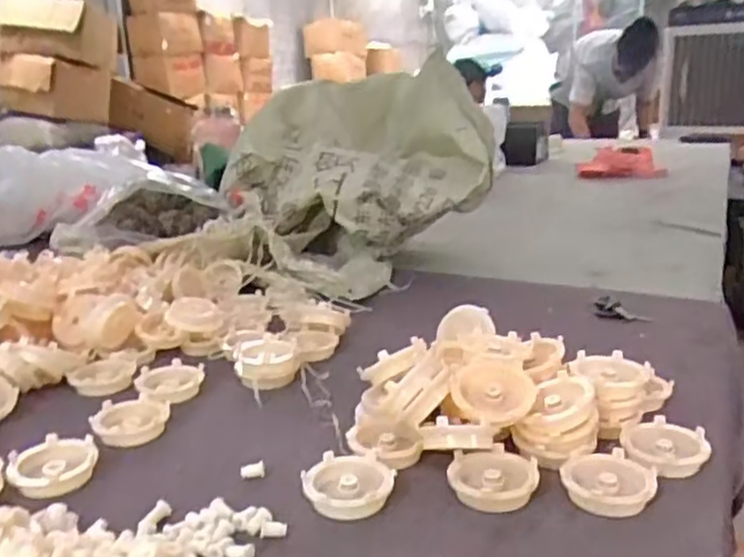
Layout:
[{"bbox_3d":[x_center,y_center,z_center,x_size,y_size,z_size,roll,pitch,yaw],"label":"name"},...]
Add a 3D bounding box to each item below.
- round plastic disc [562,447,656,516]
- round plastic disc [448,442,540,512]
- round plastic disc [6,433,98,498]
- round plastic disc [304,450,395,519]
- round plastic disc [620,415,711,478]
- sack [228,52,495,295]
[{"bbox_3d":[0.157,0.136,0.473,0.058,0.017,0.058,-2,16,1],"label":"round plastic disc"},{"bbox_3d":[0.083,0.134,0.479,0.061,0.015,0.056,-2,16,1],"label":"round plastic disc"},{"bbox_3d":[-0.230,0.135,0.511,0.058,0.017,0.057,2,18,-1],"label":"round plastic disc"},{"bbox_3d":[-0.017,0.138,0.474,0.059,0.019,0.055,-2,16,1],"label":"round plastic disc"},{"bbox_3d":[0.212,0.119,0.511,0.057,0.013,0.069,7,19,27],"label":"round plastic disc"},{"bbox_3d":[-0.015,-0.171,1.062,0.385,0.266,0.288,-14,20,-35],"label":"sack"}]

